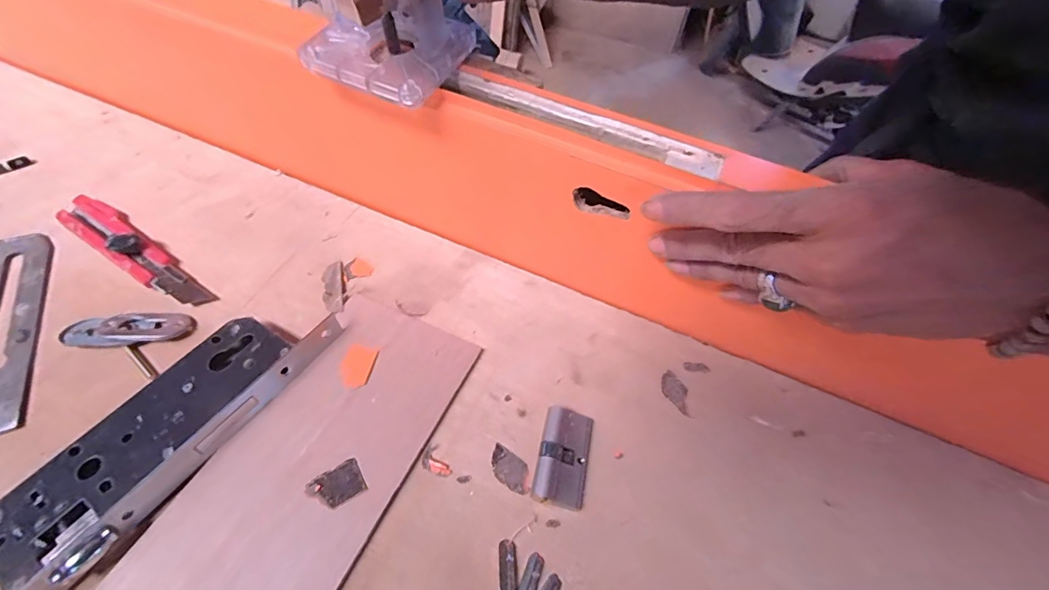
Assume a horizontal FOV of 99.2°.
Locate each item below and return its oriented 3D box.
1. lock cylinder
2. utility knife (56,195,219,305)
[{"bbox_3d":[0.026,0.104,0.291,0.031,0.014,0.060,13,52,5],"label":"lock cylinder"},{"bbox_3d":[-0.319,-0.039,0.360,0.164,0.019,0.033,29,55,17],"label":"utility knife"}]

